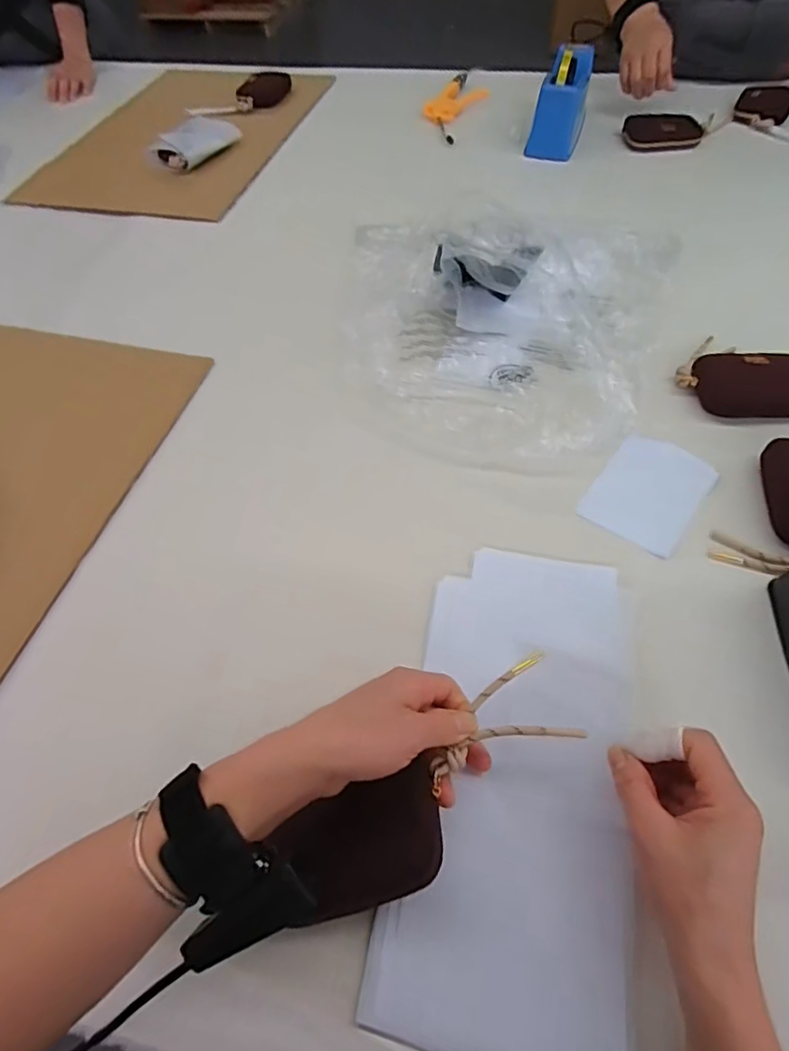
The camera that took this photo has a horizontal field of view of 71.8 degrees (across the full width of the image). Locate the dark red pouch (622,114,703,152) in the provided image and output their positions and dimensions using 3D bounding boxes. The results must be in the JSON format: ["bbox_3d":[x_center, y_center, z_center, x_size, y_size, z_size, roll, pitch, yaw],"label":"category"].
[{"bbox_3d":[0.423,-0.621,0.860,0.112,0.026,0.073,7,57,7],"label":"dark red pouch"}]

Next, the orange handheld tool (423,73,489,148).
[{"bbox_3d":[0.111,-0.740,0.948,0.079,0.024,0.235,21,60,16],"label":"orange handheld tool"}]

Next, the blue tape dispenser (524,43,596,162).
[{"bbox_3d":[0.266,-0.674,0.857,0.084,0.102,0.173,16,60,13],"label":"blue tape dispenser"}]

